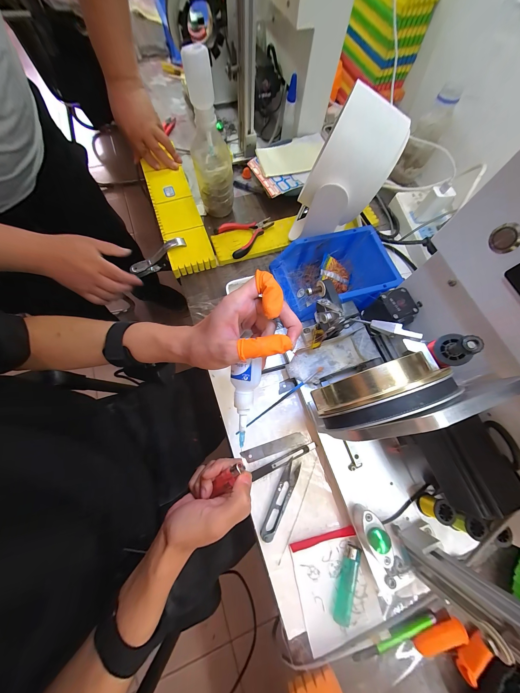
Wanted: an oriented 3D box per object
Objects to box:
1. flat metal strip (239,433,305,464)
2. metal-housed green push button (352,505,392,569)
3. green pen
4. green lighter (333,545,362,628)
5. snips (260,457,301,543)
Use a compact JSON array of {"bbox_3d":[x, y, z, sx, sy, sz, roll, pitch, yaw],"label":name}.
[{"bbox_3d":[0.021,0.151,0.337,0.096,0.004,0.018,-15,72,-8],"label":"flat metal strip"},{"bbox_3d":[0.138,0.230,0.277,0.026,0.035,0.052,-23,74,-11],"label":"metal-housed green push button"},{"bbox_3d":[0.163,0.353,0.272,0.110,0.009,0.014,-14,72,-8],"label":"green pen"},{"bbox_3d":[0.111,0.301,0.287,0.021,0.011,0.080,18,71,3],"label":"green lighter"},{"bbox_3d":[0.029,0.211,0.312,0.022,0.008,0.101,26,71,6],"label":"snips"}]

